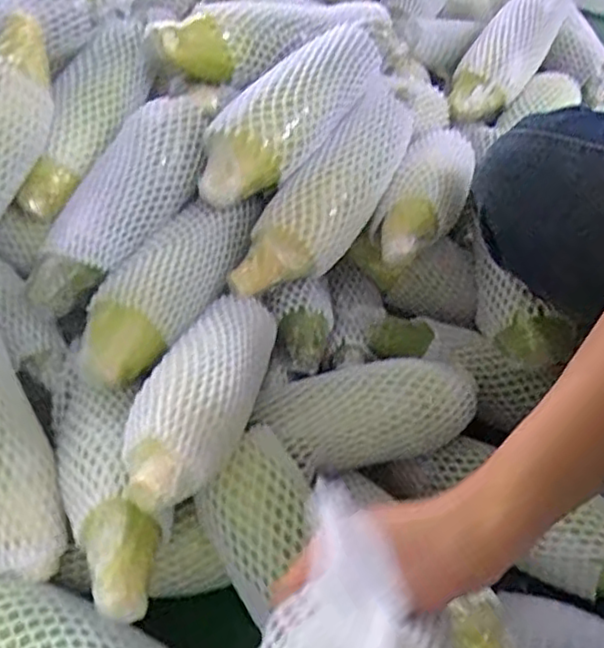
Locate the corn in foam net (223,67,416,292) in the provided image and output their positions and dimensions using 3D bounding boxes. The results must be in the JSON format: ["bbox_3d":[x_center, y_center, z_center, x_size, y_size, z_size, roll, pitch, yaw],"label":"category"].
[{"bbox_3d":[0.025,-0.110,0.571,0.063,0.057,0.241,24,65,26],"label":"corn in foam net"}]

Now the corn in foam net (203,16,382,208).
[{"bbox_3d":[-0.003,-0.182,0.569,0.063,0.051,0.223,28,66,31],"label":"corn in foam net"}]

